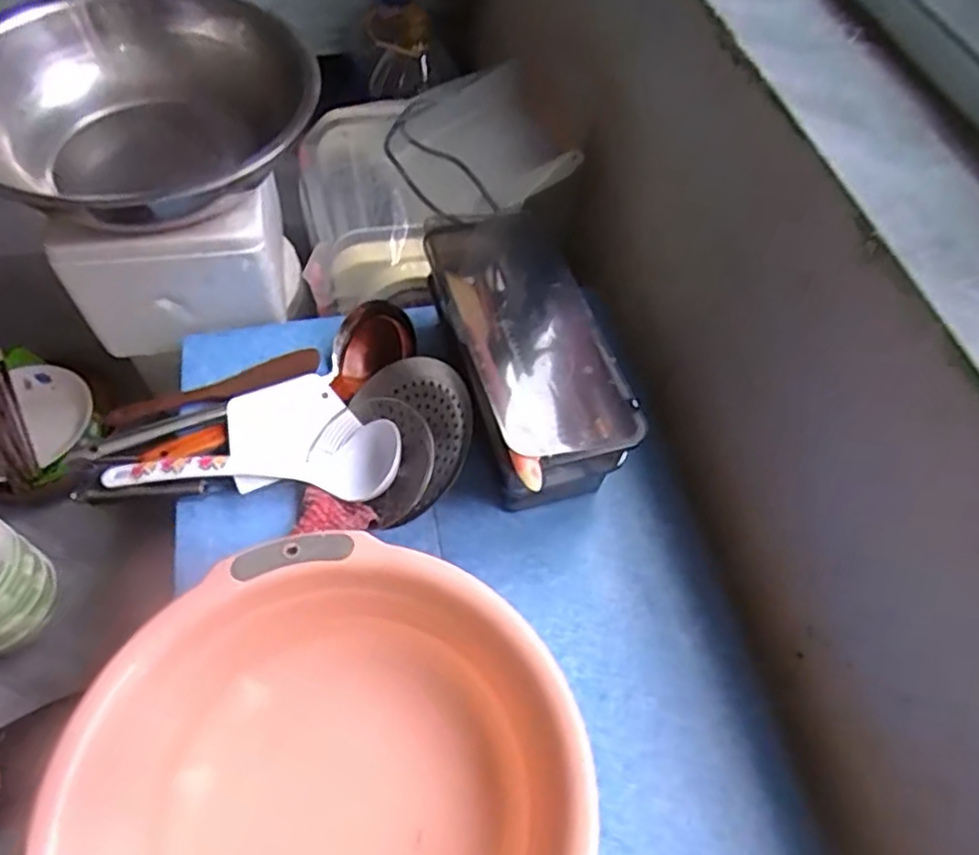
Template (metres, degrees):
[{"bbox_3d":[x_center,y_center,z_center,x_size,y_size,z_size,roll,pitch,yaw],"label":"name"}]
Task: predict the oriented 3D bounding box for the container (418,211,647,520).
[{"bbox_3d":[0.037,-0.050,0.648,0.134,0.163,0.290,-11,60,-11],"label":"container"}]

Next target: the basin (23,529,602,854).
[{"bbox_3d":[-0.106,0.261,0.472,0.325,0.136,0.317,2,58,-3],"label":"basin"}]

